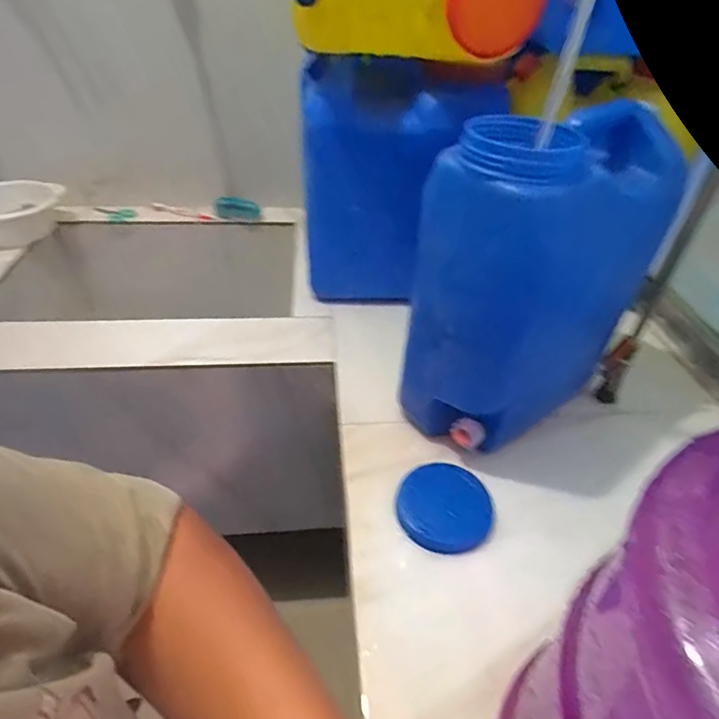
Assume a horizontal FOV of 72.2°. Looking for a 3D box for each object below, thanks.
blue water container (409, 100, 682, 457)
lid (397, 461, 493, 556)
[{"bbox_3d":[0.220,-0.076,0.627,0.293,0.405,0.154,-21,46,-24],"label":"blue water container"},{"bbox_3d":[0.109,0.182,0.624,0.112,0.010,0.122,1,41,-1],"label":"lid"}]

